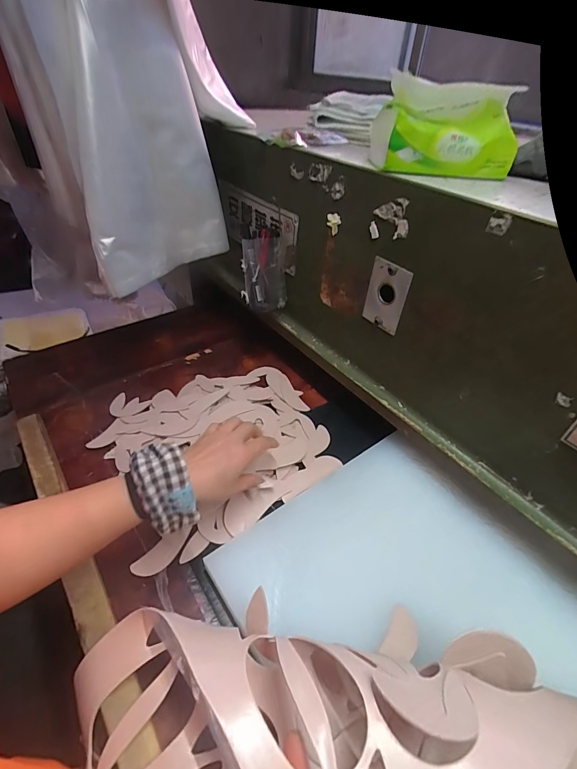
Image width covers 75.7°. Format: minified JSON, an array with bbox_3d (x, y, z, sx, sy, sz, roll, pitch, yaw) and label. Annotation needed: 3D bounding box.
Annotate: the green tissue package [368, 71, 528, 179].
[{"bbox_3d":[0.178,-0.300,0.434,0.145,0.086,0.092,1,37,-7],"label":"green tissue package"}]

